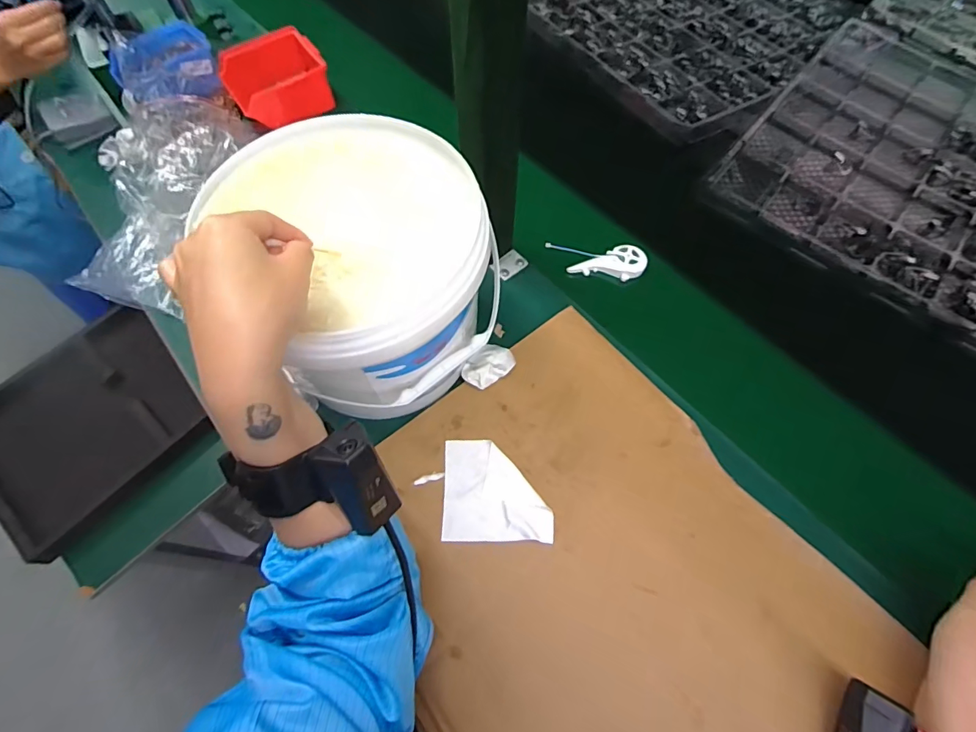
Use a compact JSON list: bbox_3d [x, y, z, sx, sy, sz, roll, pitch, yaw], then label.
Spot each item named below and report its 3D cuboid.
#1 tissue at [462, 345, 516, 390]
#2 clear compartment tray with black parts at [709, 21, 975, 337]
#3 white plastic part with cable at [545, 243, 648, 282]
[{"bbox_3d":[0.001,0.000,0.492,0.039,0.014,0.057,40,70,19],"label":"tissue"},{"bbox_3d":[0.637,-0.254,0.620,0.521,0.036,0.537,39,70,19],"label":"clear compartment tray with black parts"},{"bbox_3d":[0.135,-0.132,0.575,0.121,0.011,0.045,6,63,5],"label":"white plastic part with cable"}]

